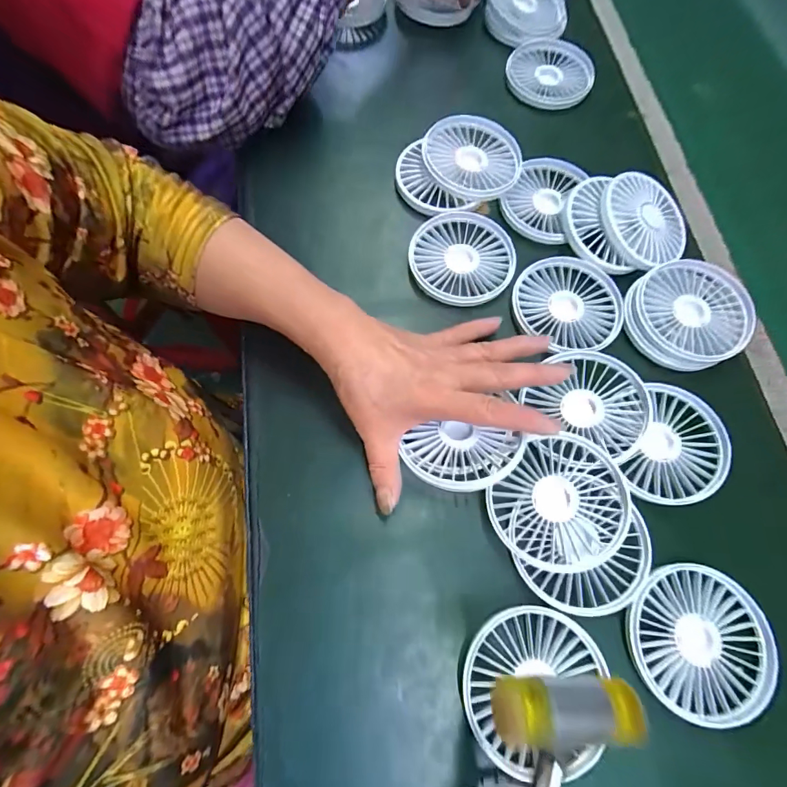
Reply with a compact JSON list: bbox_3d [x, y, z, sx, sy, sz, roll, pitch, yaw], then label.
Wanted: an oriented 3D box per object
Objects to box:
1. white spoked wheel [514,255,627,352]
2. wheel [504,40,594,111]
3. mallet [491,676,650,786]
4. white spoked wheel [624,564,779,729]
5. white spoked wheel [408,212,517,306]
[{"bbox_3d":[0.147,-0.074,0.345,0.091,0.019,0.085,2,71,-5],"label":"white spoked wheel"},{"bbox_3d":[0.168,-0.346,0.448,0.087,0.019,0.089,0,70,1],"label":"wheel"},{"bbox_3d":[0.061,0.210,0.177,0.064,0.025,0.181,9,94,5],"label":"mallet"},{"bbox_3d":[0.195,0.157,0.265,0.089,0.016,0.085,2,71,-5],"label":"white spoked wheel"},{"bbox_3d":[0.059,-0.117,0.356,0.086,0.008,0.088,2,71,-5],"label":"white spoked wheel"}]

